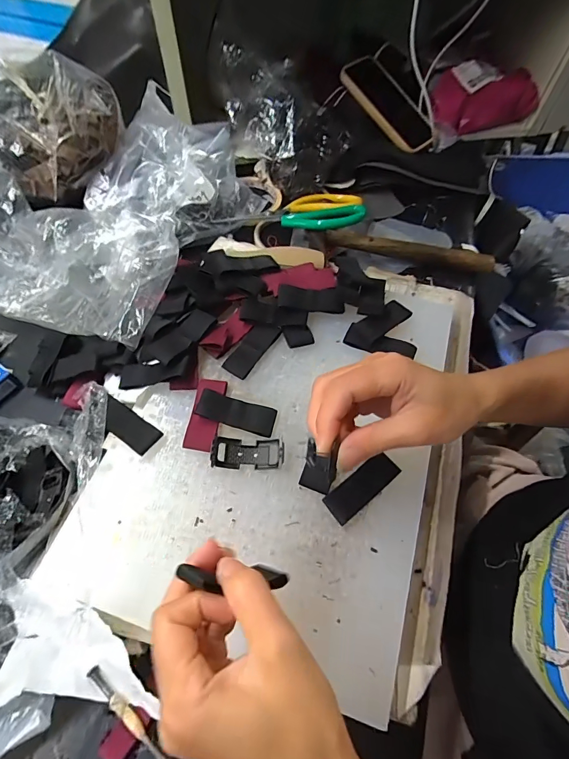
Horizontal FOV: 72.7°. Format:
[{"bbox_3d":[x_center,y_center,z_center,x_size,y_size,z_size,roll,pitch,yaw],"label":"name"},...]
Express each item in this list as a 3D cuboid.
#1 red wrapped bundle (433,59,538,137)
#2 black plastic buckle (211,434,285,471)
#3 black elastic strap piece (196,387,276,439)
[{"bbox_3d":[0.315,-0.446,0.611,0.172,0.066,0.071,-6,61,-5],"label":"red wrapped bundle"},{"bbox_3d":[-0.030,0.060,0.318,0.057,0.013,0.026,3,61,0],"label":"black plastic buckle"},{"bbox_3d":[-0.041,0.029,0.336,0.066,0.013,0.026,14,62,6],"label":"black elastic strap piece"}]

